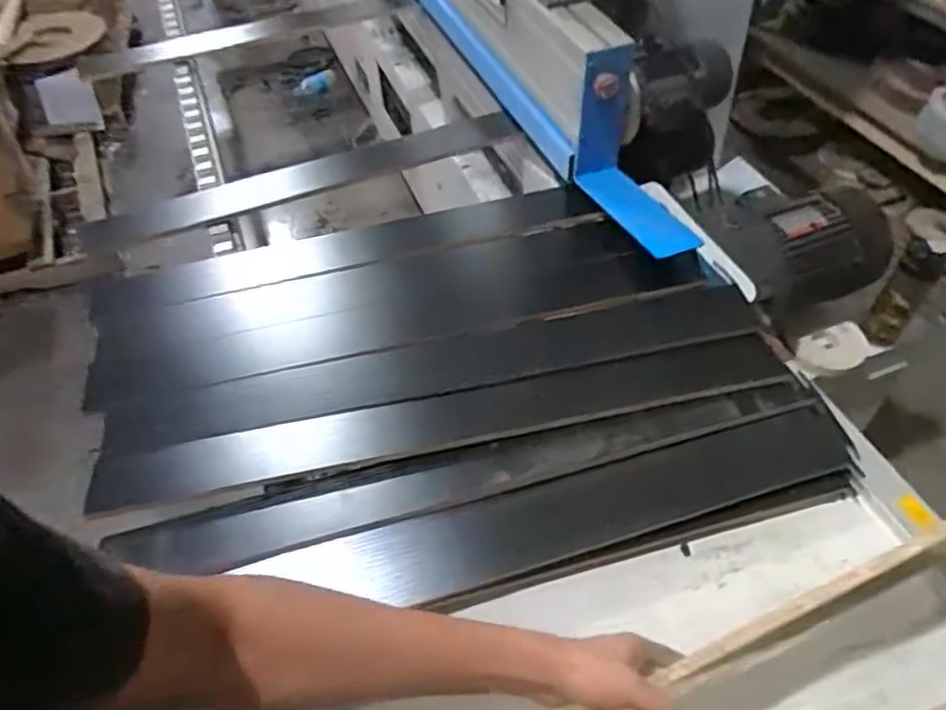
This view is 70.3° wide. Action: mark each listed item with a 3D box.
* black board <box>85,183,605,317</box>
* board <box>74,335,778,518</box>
[{"bbox_3d":[-0.204,-0.174,1.081,0.793,0.018,0.108,-12,49,-4],"label":"black board"},{"bbox_3d":[-0.029,0.083,0.870,0.879,0.019,0.092,-11,51,-5],"label":"board"}]

